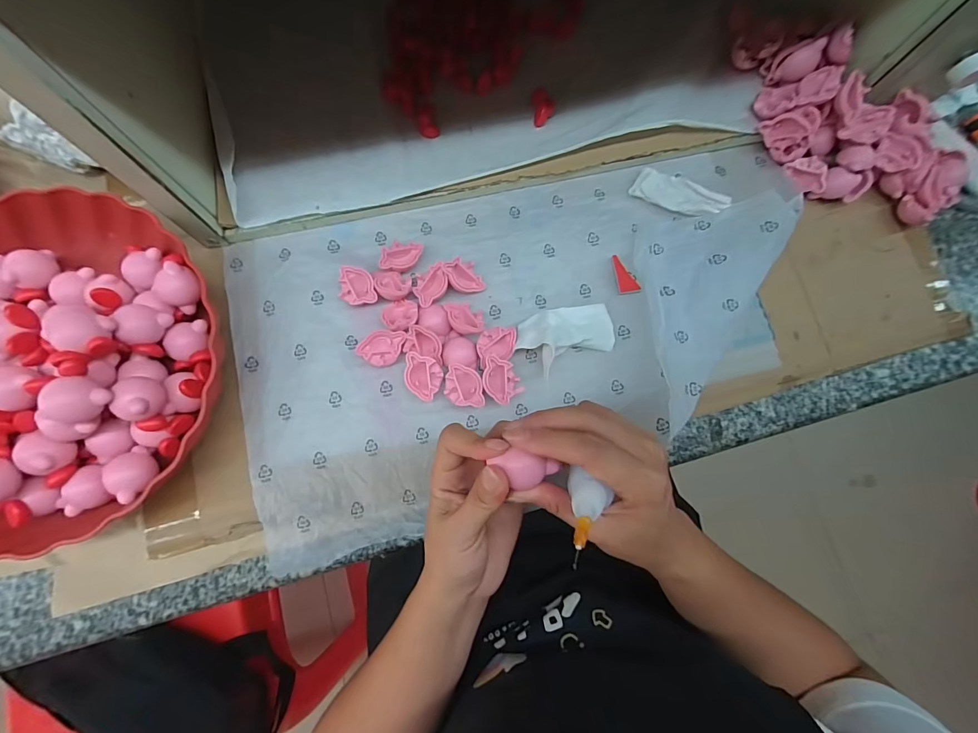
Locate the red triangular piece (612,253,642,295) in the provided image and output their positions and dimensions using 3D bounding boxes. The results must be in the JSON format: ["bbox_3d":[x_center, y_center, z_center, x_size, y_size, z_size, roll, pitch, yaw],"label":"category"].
[{"bbox_3d":[0.107,-0.074,0.339,0.015,0.004,0.035,-32,77,11],"label":"red triangular piece"}]

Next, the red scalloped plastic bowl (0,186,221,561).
[{"bbox_3d":[-0.304,-0.003,0.283,0.238,0.062,0.238,0,79,0],"label":"red scalloped plastic bowl"}]

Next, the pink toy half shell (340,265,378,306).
[{"bbox_3d":[-0.102,-0.063,0.329,0.029,0.011,0.030,0,79,0],"label":"pink toy half shell"}]

